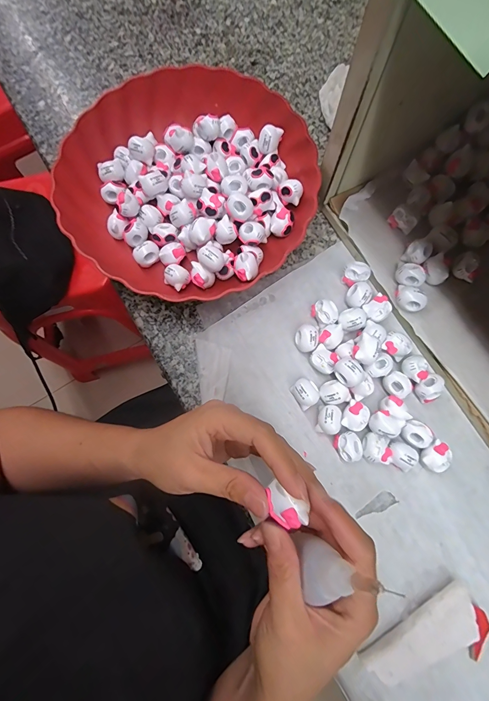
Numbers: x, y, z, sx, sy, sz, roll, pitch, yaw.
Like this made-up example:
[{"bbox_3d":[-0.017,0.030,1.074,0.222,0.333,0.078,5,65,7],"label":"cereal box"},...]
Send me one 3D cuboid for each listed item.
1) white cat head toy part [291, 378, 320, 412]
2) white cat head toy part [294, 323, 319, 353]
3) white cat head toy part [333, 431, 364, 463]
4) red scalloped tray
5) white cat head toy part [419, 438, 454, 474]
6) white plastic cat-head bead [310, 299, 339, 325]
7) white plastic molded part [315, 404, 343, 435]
[{"bbox_3d":[0.056,0.039,0.295,0.023,0.018,0.025,-35,77,-7],"label":"white cat head toy part"},{"bbox_3d":[0.058,-0.011,0.305,0.022,0.019,0.024,0,75,2],"label":"white cat head toy part"},{"bbox_3d":[0.091,0.085,0.286,0.021,0.018,0.025,-26,76,-5],"label":"white cat head toy part"},{"bbox_3d":[-0.054,-0.168,0.330,0.245,0.050,0.238,0,75,2],"label":"red scalloped tray"},{"bbox_3d":[0.165,0.094,0.283,0.026,0.019,0.023,-33,77,-7],"label":"white cat head toy part"},{"bbox_3d":[0.077,-0.037,0.311,0.026,0.018,0.019,44,81,12],"label":"white plastic cat-head bead"},{"bbox_3d":[0.076,0.061,0.289,0.021,0.018,0.025,6,75,3],"label":"white plastic molded part"}]

